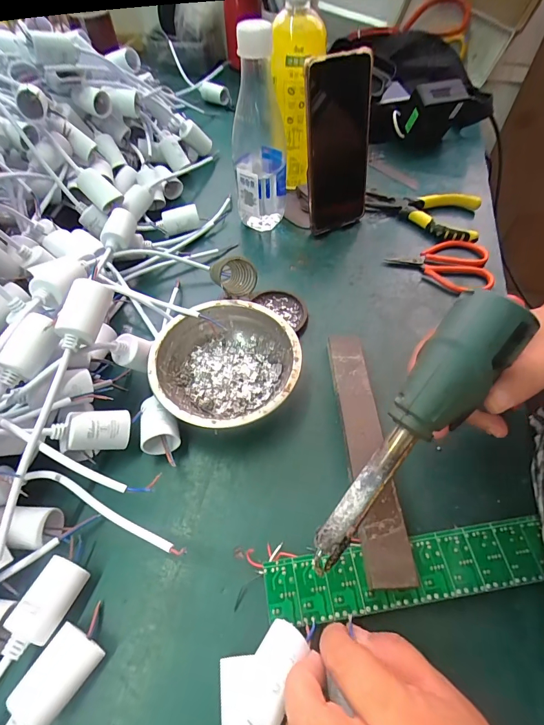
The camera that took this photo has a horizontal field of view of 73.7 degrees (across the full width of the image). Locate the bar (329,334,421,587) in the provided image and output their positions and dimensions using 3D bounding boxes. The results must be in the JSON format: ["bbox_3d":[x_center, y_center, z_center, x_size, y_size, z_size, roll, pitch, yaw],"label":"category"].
[{"bbox_3d":[0.073,0.057,0.291,0.033,0.005,0.210,-1,52,0],"label":"bar"}]

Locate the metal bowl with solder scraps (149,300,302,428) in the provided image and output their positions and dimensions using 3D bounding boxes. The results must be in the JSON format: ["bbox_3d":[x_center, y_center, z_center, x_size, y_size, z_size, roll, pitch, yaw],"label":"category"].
[{"bbox_3d":[-0.040,0.003,0.327,0.122,0.036,0.123,-1,57,2],"label":"metal bowl with solder scraps"}]

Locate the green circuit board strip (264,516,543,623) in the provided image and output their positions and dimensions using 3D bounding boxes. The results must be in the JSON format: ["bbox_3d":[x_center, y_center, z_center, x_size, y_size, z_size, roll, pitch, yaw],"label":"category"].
[{"bbox_3d":[0.092,0.140,0.245,0.191,0.004,0.039,-8,58,-4],"label":"green circuit board strip"}]

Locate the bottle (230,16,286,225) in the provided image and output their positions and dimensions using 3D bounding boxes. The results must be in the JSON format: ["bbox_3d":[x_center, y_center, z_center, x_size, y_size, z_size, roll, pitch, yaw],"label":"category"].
[{"bbox_3d":[-0.012,-0.247,0.399,0.061,0.191,0.073,-3,57,0],"label":"bottle"}]

